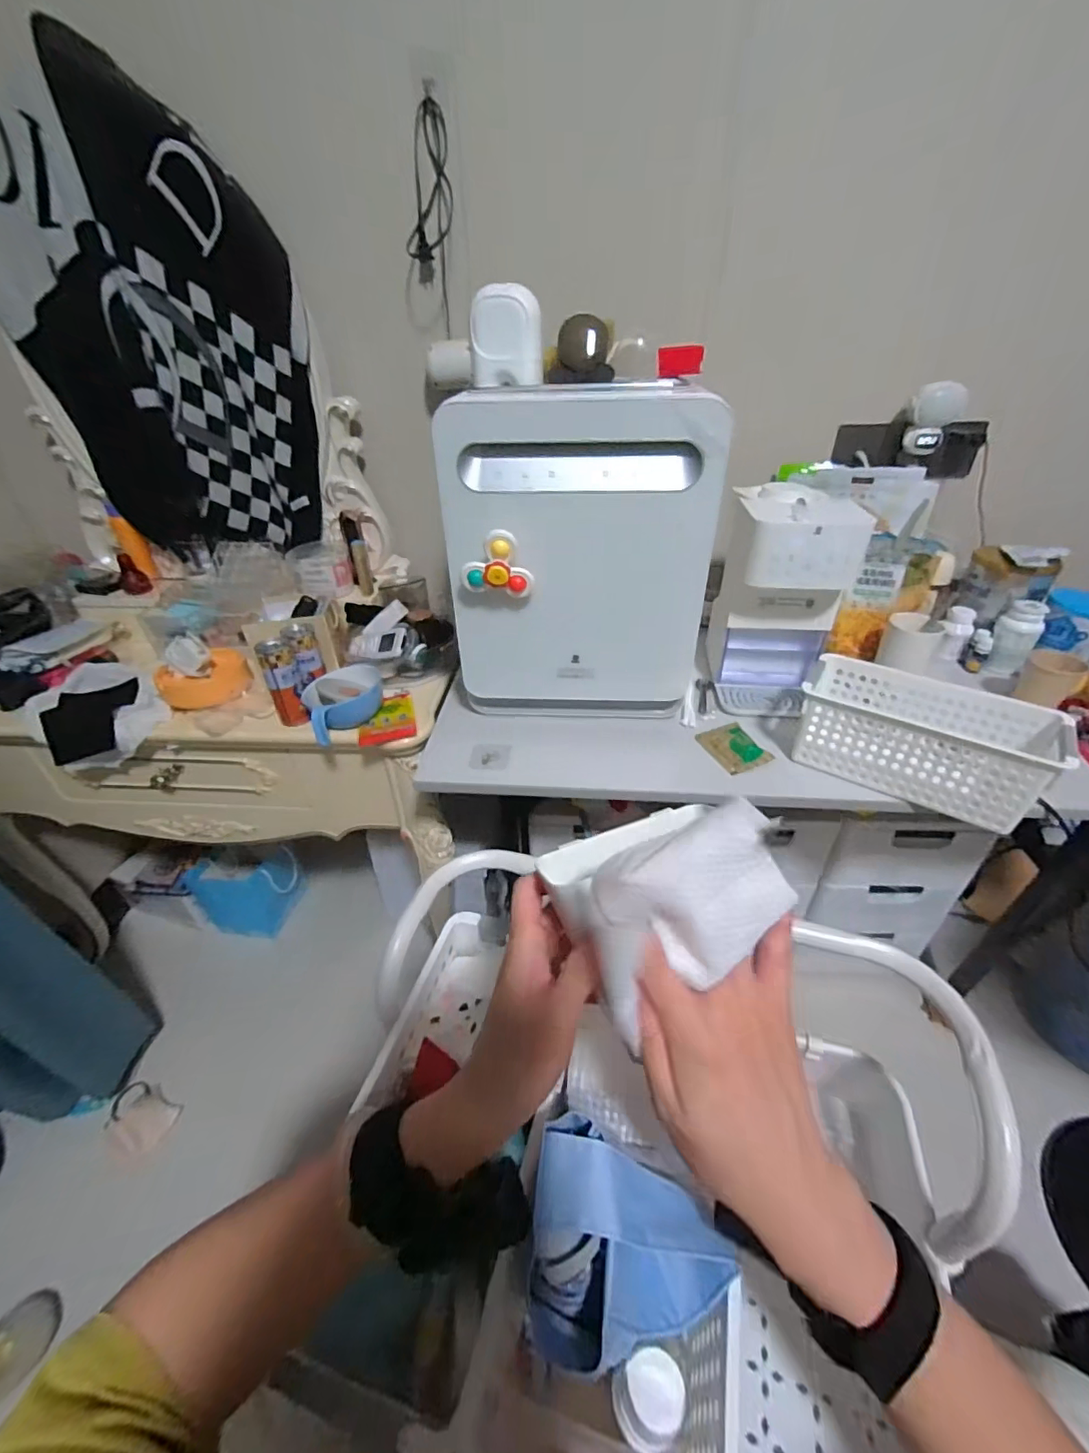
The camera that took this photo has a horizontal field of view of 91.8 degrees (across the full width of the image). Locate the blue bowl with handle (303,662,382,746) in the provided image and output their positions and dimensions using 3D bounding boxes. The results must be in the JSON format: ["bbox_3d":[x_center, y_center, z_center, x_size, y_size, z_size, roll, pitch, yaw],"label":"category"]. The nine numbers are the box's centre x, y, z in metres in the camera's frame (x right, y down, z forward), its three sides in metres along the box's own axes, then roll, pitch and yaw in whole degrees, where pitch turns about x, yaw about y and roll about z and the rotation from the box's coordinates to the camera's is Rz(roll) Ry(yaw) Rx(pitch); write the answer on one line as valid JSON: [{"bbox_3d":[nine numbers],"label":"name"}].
[{"bbox_3d":[-0.306,-0.039,0.813,0.119,0.076,0.105,-14,36,-18],"label":"blue bowl with handle"}]

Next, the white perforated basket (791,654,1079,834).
[{"bbox_3d":[0.483,0.015,0.692,0.263,0.111,0.132,23,41,31],"label":"white perforated basket"}]

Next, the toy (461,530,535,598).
[{"bbox_3d":[-0.058,-0.202,0.660,0.089,0.081,0.035,-8,35,-10],"label":"toy"}]

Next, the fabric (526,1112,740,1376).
[{"bbox_3d":[0.049,0.286,0.292,0.106,0.063,0.091,3,35,7],"label":"fabric"}]

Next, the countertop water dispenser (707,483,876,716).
[{"bbox_3d":[0.364,-0.198,0.835,0.157,0.290,0.217,3,35,7],"label":"countertop water dispenser"}]

